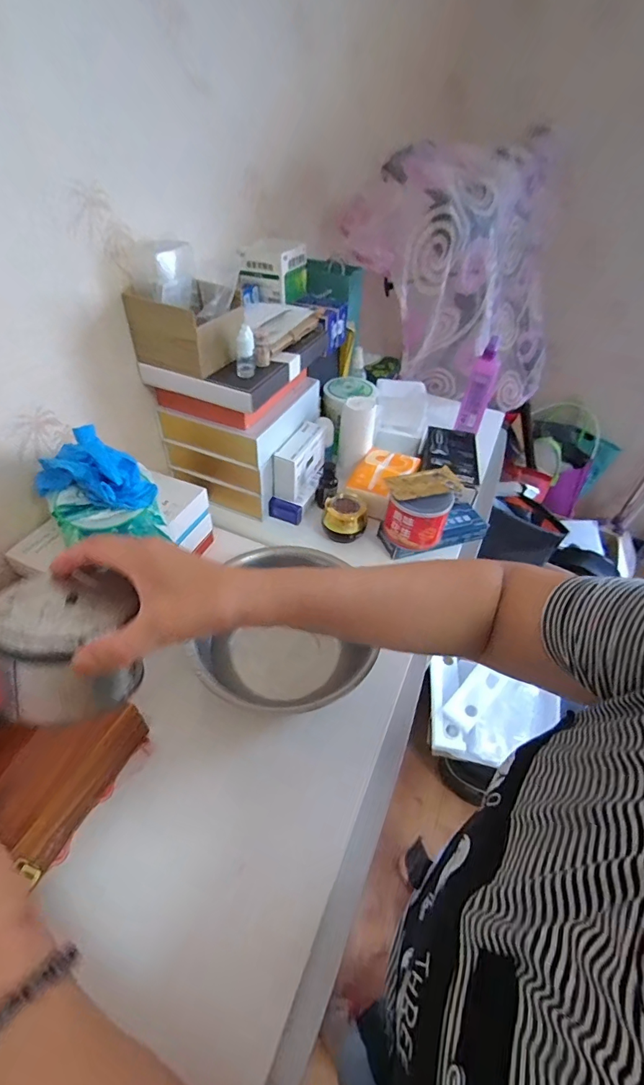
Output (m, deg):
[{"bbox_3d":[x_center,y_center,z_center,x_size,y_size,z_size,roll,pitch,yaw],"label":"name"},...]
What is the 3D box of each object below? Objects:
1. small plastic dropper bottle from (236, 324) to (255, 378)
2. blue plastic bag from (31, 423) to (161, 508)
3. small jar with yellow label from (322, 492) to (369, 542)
[{"bbox_3d":[-0.094,-0.234,0.546,0.022,0.056,0.021,-2,46,-6],"label":"small plastic dropper bottle"},{"bbox_3d":[-0.232,-0.077,0.456,0.105,0.058,0.067,13,46,9],"label":"blue plastic bag"},{"bbox_3d":[0.035,-0.040,0.662,0.065,0.056,0.063,6,45,2],"label":"small jar with yellow label"}]

